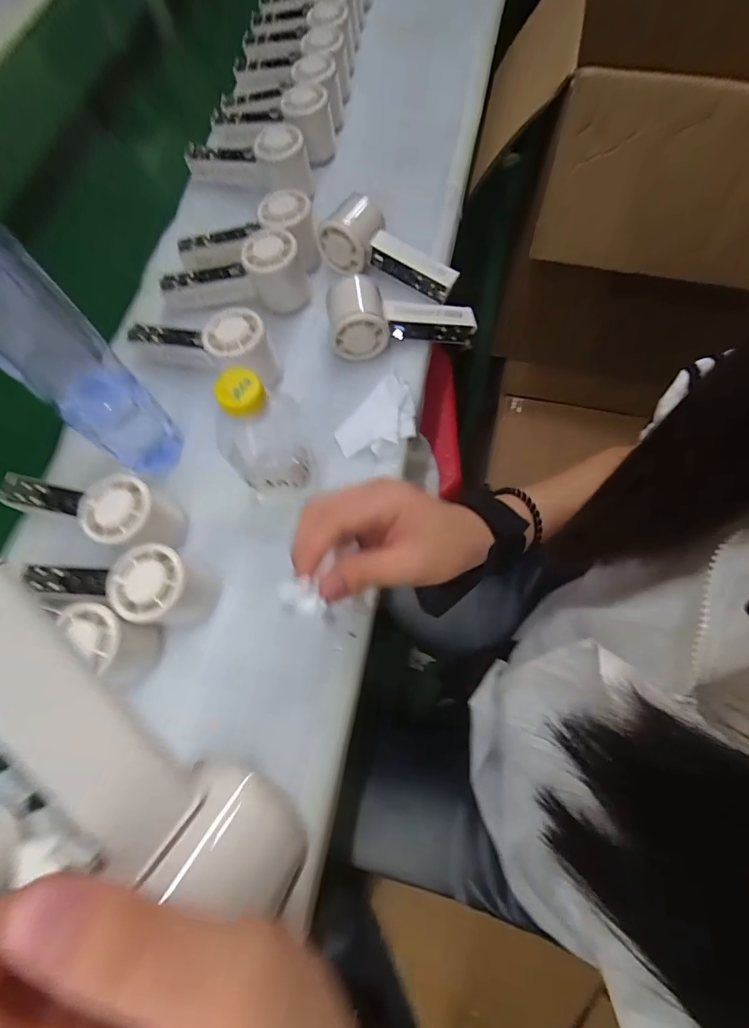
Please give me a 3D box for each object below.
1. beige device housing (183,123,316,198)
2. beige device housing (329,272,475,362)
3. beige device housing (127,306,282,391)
[{"bbox_3d":[-0.151,-0.424,0.510,0.155,0.058,0.045,11,71,5],"label":"beige device housing"},{"bbox_3d":[0.027,-0.198,0.442,0.154,0.057,0.057,-4,69,-19],"label":"beige device housing"},{"bbox_3d":[-0.166,-0.168,0.417,0.154,0.056,0.054,18,72,8],"label":"beige device housing"}]

